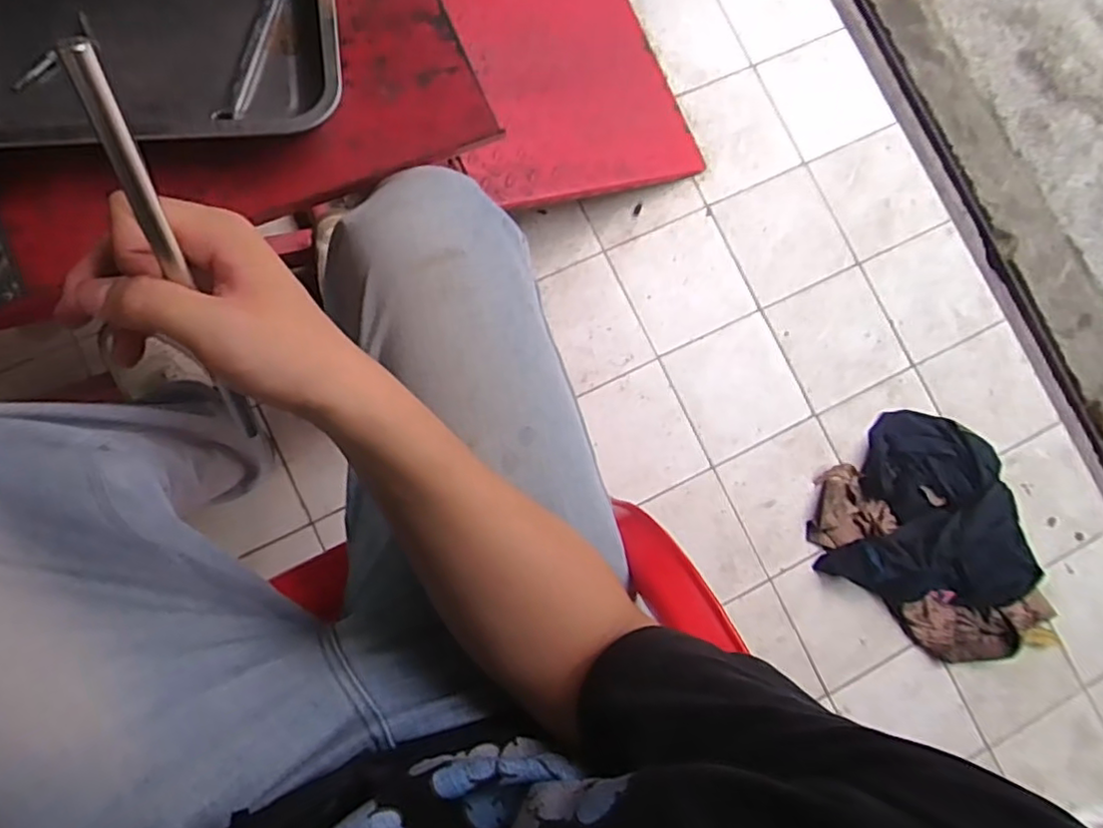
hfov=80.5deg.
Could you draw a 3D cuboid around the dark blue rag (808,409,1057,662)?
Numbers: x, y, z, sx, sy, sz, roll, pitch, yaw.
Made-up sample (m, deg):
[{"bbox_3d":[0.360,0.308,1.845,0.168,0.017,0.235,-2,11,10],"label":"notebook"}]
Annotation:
[{"bbox_3d":[0.630,0.183,1.031,0.388,0.095,0.328,37,81,-1],"label":"dark blue rag"}]

